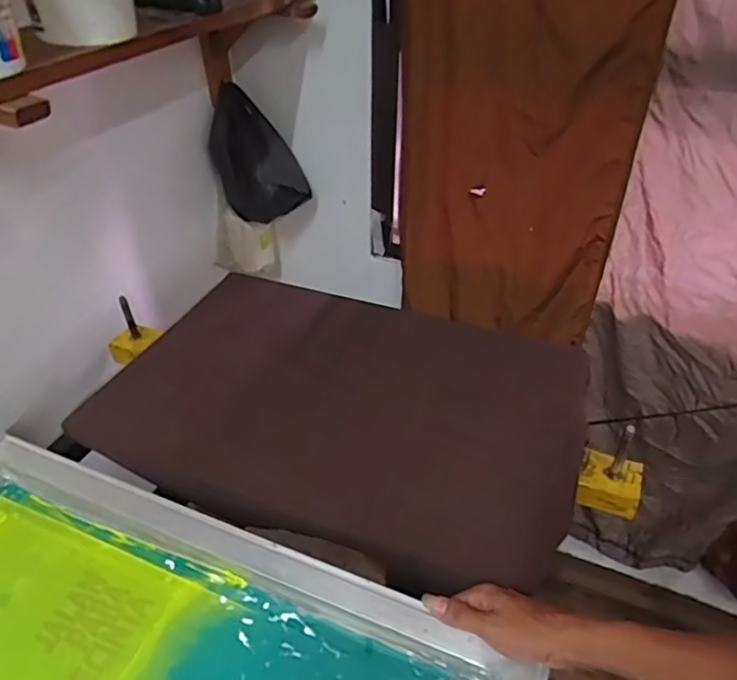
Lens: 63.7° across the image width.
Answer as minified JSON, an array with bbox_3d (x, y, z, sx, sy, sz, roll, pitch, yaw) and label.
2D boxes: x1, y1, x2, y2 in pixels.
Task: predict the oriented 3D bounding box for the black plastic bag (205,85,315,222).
[{"bbox_3d":[-0.199,-0.336,1.116,0.158,0.223,0.117,17,41,24],"label":"black plastic bag"}]

